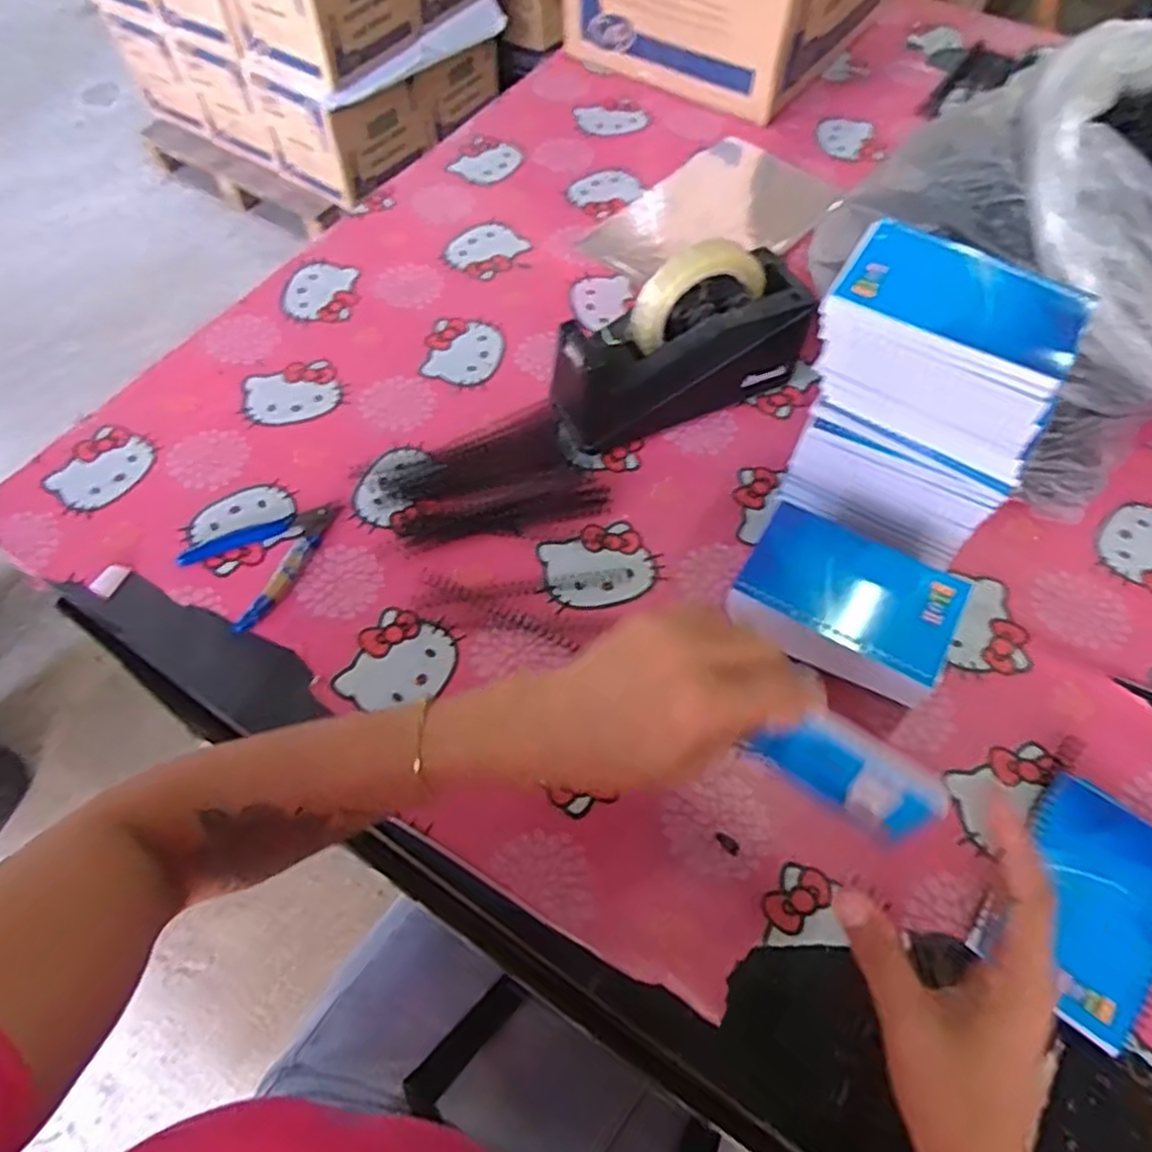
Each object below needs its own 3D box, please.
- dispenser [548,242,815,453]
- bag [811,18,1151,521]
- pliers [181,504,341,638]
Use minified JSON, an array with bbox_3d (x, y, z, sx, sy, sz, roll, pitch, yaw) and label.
[{"bbox_3d":[0.081,-0.184,0.593,0.203,0.124,0.070,-21,62,-11],"label":"dispenser"},{"bbox_3d":[0.436,-0.228,0.556,0.347,0.224,0.247,-14,61,-7],"label":"bag"},{"bbox_3d":[-0.240,-0.021,0.560,0.087,0.010,0.114,26,64,14],"label":"pliers"}]

